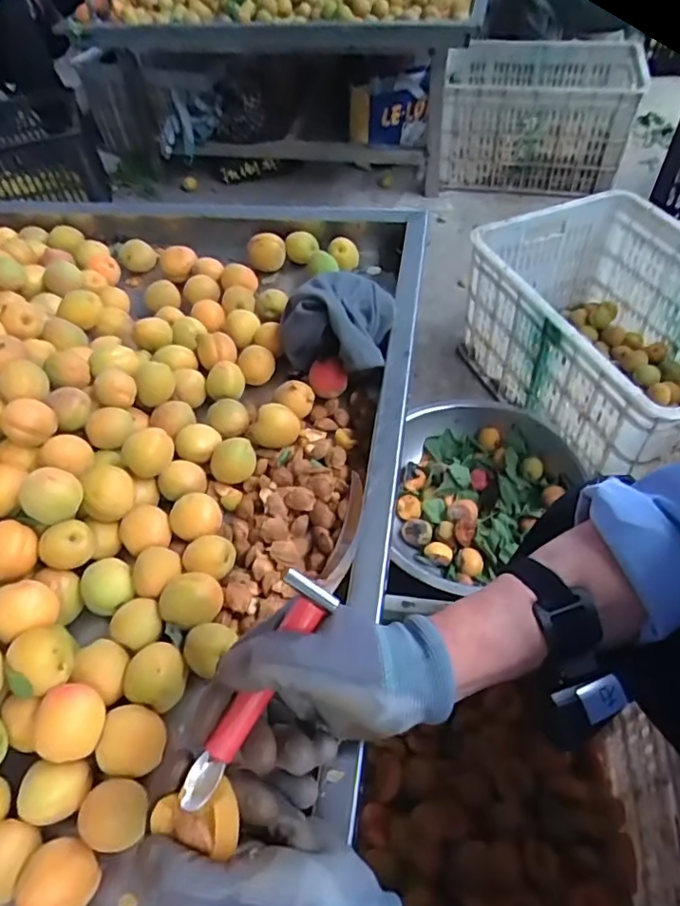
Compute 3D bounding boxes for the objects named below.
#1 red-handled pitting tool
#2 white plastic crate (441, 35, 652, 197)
[{"bbox_3d":[-0.044,0.128,0.310,0.026,0.015,0.129,24,81,21],"label":"red-handled pitting tool"},{"bbox_3d":[0.512,-0.899,1.516,0.460,0.296,0.344,4,52,8],"label":"white plastic crate"}]

